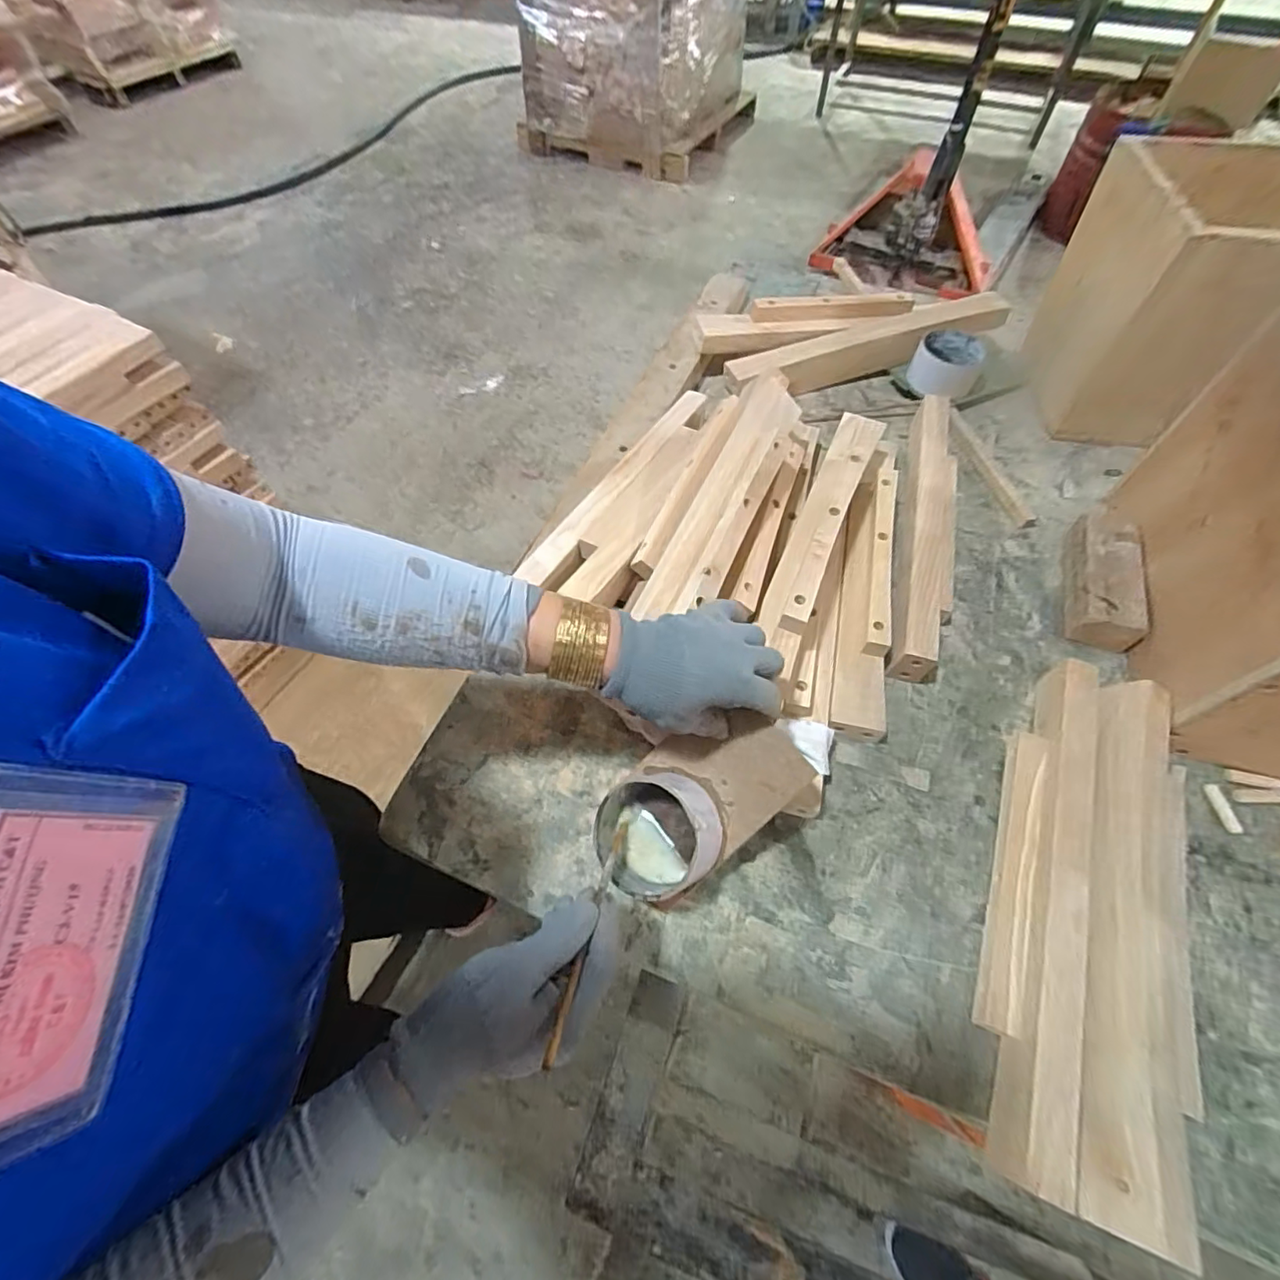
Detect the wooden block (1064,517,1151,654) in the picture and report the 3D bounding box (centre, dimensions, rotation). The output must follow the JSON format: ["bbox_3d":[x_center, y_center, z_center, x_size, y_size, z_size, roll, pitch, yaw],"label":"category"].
[{"bbox_3d":[0.458,-0.063,0.568,0.064,0.043,0.146,16,61,10],"label":"wooden block"}]

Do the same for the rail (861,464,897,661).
[{"bbox_3d":[0.240,-0.084,0.564,0.021,0.017,0.226,12,60,8],"label":"rail"}]

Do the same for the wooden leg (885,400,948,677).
[{"bbox_3d":[0.303,-0.130,0.610,0.054,0.052,0.385,14,61,9],"label":"wooden leg"}]

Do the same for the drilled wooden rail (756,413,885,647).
[{"bbox_3d":[0.179,-0.128,0.544,0.041,0.030,0.313,21,58,13],"label":"drilled wooden rail"}]

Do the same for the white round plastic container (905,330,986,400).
[{"bbox_3d":[0.390,-0.350,0.723,0.080,0.052,0.080,-1,59,1],"label":"white round plastic container"}]

